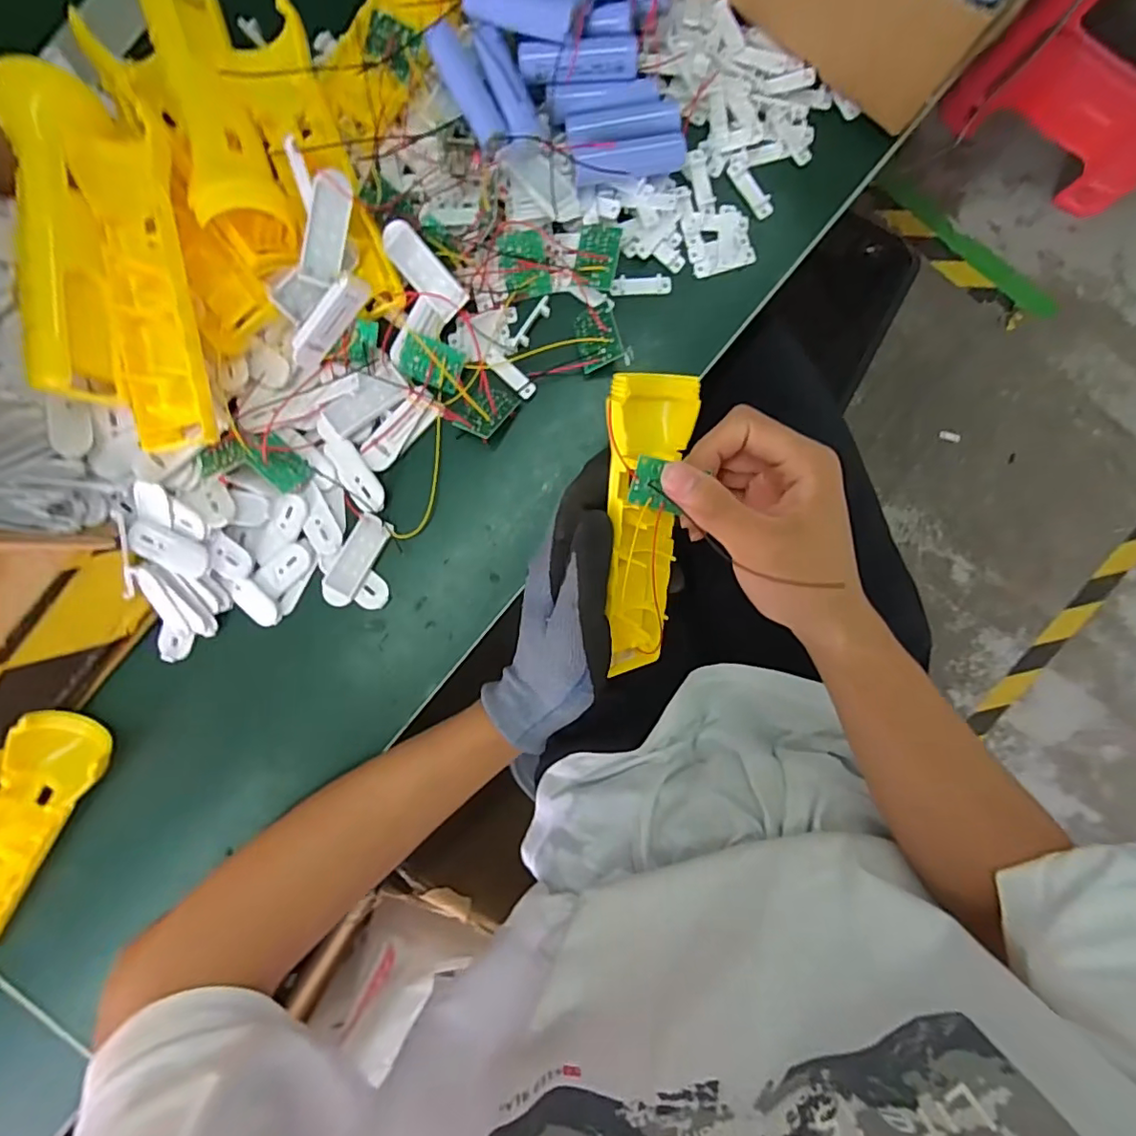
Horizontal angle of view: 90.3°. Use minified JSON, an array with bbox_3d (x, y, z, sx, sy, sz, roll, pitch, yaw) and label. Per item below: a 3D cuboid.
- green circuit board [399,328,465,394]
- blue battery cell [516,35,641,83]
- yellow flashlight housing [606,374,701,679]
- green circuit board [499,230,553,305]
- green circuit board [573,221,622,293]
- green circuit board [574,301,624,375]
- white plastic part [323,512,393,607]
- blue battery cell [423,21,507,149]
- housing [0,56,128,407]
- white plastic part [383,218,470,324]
[{"bbox_3d":[-0.080,-0.121,0.330,0.036,0.006,0.027,18,90,1],"label":"green circuit board"},{"bbox_3d":[0.006,-0.278,0.312,0.064,0.021,0.019,-3,90,1],"label":"blue battery cell"},{"bbox_3d":[0.043,-0.015,0.300,0.045,0.031,0.165,0,113,1],"label":"yellow flashlight housing"},{"bbox_3d":[-0.025,-0.179,0.333,0.027,0.008,0.036,-10,130,1],"label":"green circuit board"},{"bbox_3d":[0.017,-0.182,0.329,0.024,0.009,0.035,11,90,1],"label":"green circuit board"},{"bbox_3d":[0.017,-0.137,0.334,0.025,0.004,0.034,-17,87,19],"label":"green circuit board"},{"bbox_3d":[-0.128,-0.004,0.342,0.020,0.005,0.058,29,90,1],"label":"white plastic part"},{"bbox_3d":[-0.056,-0.266,0.312,0.018,0.016,0.061,-30,90,1],"label":"blue battery cell"},{"bbox_3d":[-0.249,-0.167,0.279,0.038,0.030,0.159,-2,90,1],"label":"housing"},{"bbox_3d":[-0.082,-0.168,0.319,0.019,0.011,0.057,-41,103,1],"label":"white plastic part"}]

